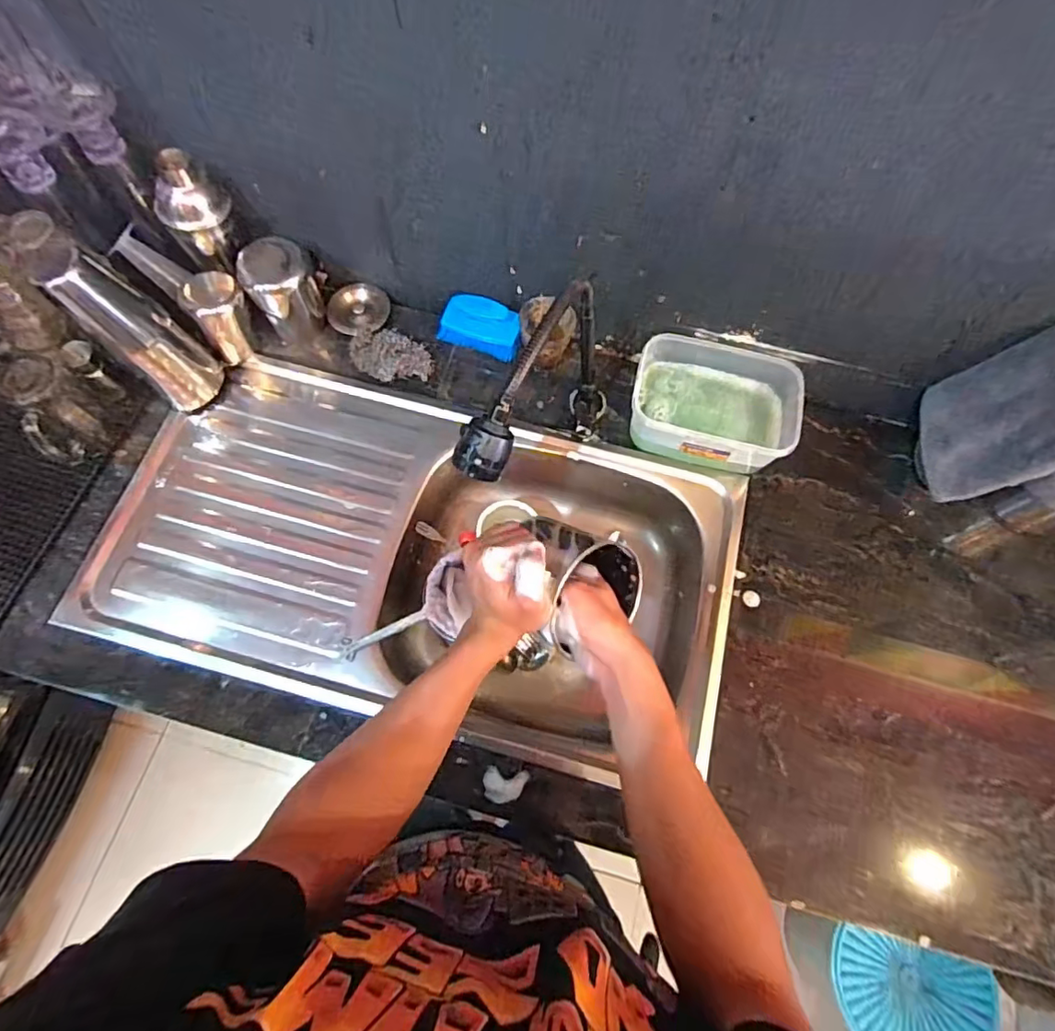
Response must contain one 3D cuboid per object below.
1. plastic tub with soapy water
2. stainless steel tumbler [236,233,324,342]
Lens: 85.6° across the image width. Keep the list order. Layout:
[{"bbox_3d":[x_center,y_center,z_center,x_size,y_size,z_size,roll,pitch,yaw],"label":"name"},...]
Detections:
[{"bbox_3d":[0.234,-0.135,0.731,0.198,0.093,0.157,15,70,4],"label":"plastic tub with soapy water"},{"bbox_3d":[-0.324,-0.300,0.758,0.083,0.123,0.075,-27,72,-11],"label":"stainless steel tumbler"}]

